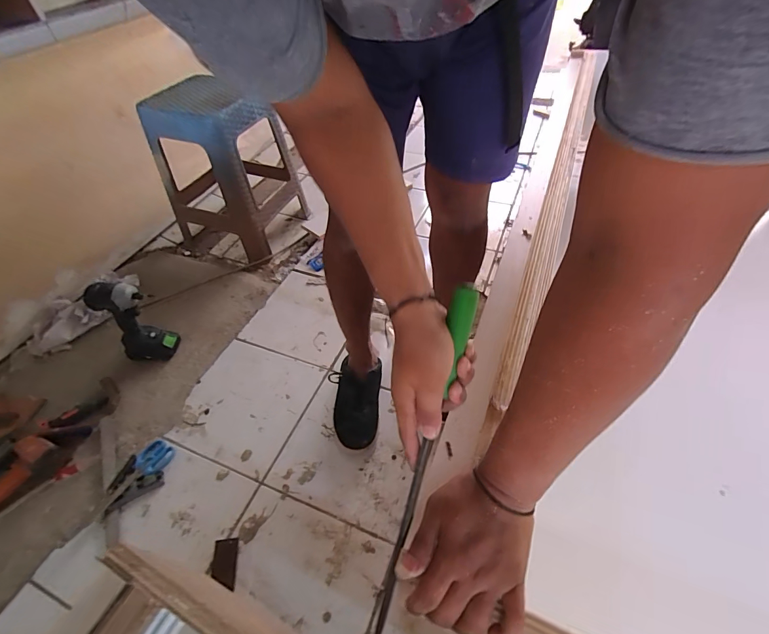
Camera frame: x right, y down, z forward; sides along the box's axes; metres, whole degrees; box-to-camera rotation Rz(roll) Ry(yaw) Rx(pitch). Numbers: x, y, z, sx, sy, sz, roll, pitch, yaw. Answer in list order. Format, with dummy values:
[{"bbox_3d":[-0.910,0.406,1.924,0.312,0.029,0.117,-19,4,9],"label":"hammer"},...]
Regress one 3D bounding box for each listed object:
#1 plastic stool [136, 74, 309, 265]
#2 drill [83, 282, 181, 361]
[{"bbox_3d":[-0.528,-0.498,1.232,0.357,0.478,0.321,12,51,13],"label":"plastic stool"},{"bbox_3d":[-0.632,0.015,0.943,0.115,0.243,0.079,0,49,3],"label":"drill"}]

